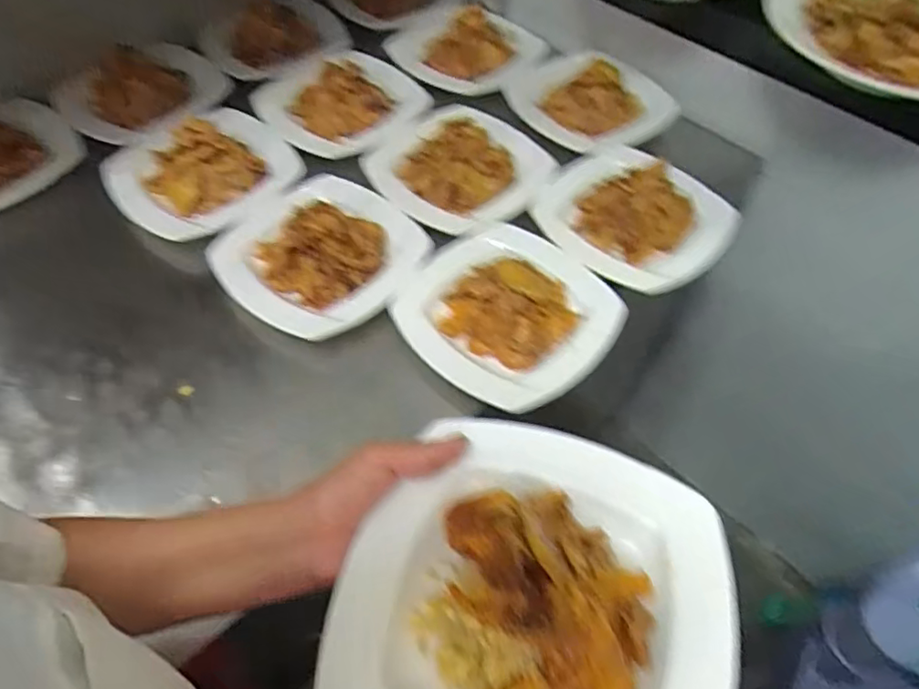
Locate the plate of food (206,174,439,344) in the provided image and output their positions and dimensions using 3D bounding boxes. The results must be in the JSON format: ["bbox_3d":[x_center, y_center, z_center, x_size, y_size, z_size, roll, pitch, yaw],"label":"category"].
[{"bbox_3d":[-0.154,-0.114,0.647,0.202,0.069,0.202,0,59,0],"label":"plate of food"}]

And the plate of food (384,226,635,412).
[{"bbox_3d":[0.052,-0.044,0.618,0.206,0.055,0.203,39,63,24],"label":"plate of food"}]

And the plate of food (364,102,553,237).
[{"bbox_3d":[0.002,-0.240,0.733,0.204,0.056,0.201,37,62,23],"label":"plate of food"}]

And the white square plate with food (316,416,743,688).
[{"bbox_3d":[0.043,0.136,0.314,0.204,0.049,0.206,16,56,11],"label":"white square plate with food"}]

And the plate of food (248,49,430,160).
[{"bbox_3d":[-0.145,-0.323,0.757,0.160,0.043,0.197,38,62,23],"label":"plate of food"}]

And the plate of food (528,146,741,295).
[{"bbox_3d":[0.198,-0.161,0.678,0.166,0.055,0.202,-35,62,-23],"label":"plate of food"}]

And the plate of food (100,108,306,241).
[{"bbox_3d":[-0.311,-0.228,0.713,0.207,0.062,0.186,-34,62,-22],"label":"plate of food"}]

